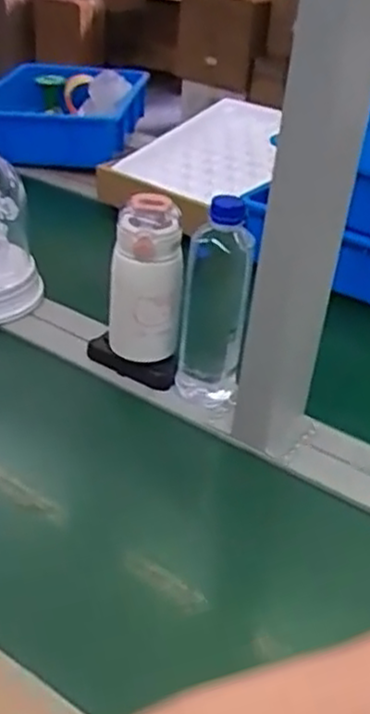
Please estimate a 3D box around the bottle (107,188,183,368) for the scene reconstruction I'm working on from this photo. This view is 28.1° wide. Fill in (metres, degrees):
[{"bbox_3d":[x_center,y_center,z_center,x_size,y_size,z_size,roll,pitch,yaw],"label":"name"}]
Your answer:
[{"bbox_3d":[-0.043,-0.068,0.755,0.067,0.184,0.069,-2,34,-10],"label":"bottle"}]

